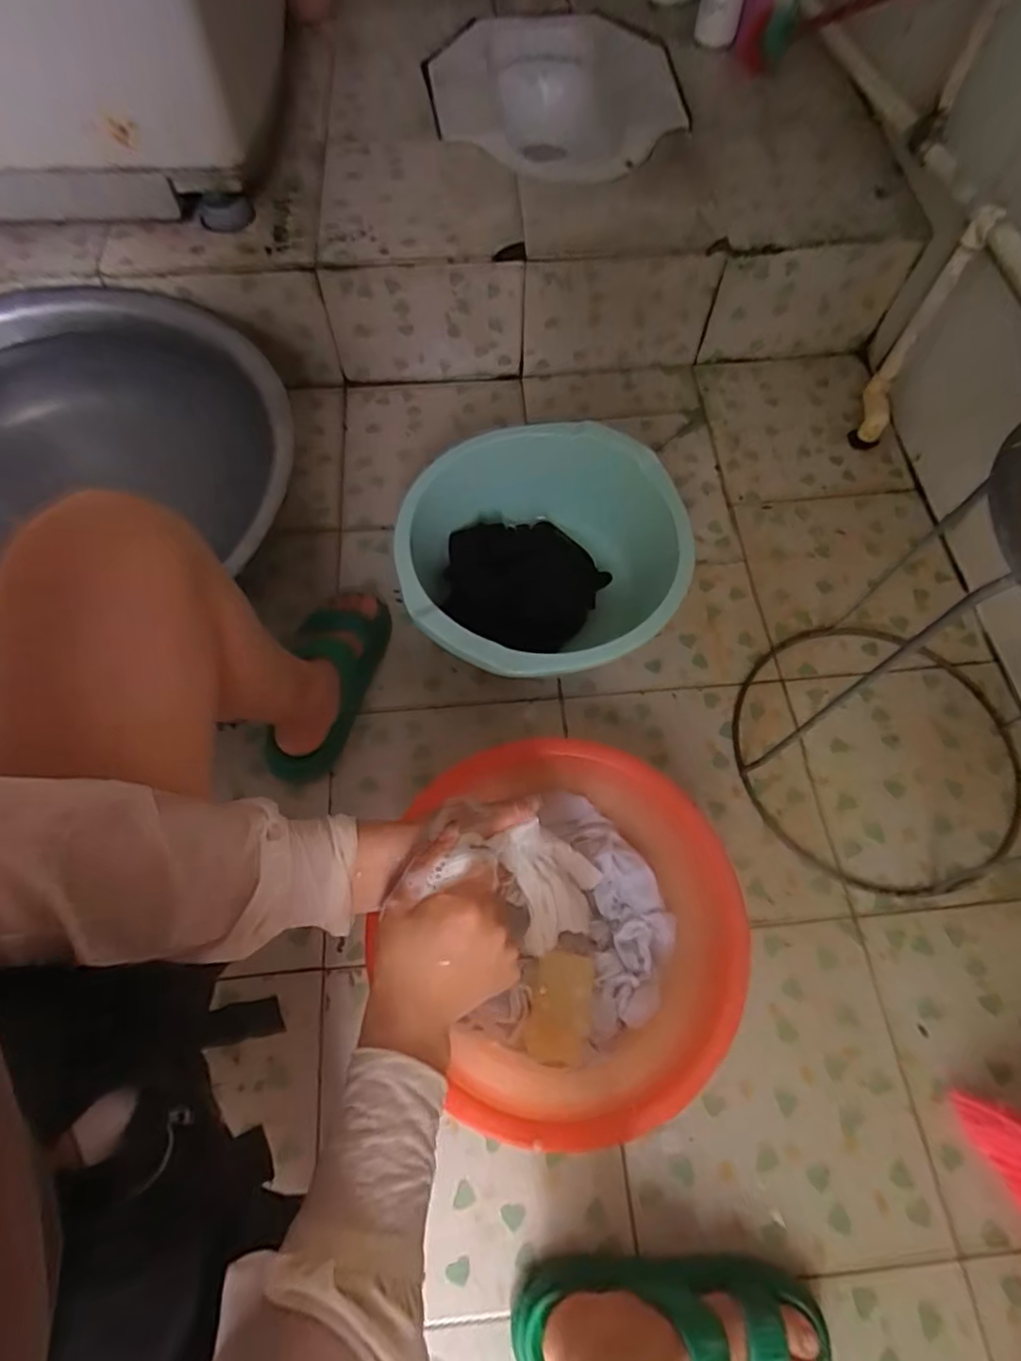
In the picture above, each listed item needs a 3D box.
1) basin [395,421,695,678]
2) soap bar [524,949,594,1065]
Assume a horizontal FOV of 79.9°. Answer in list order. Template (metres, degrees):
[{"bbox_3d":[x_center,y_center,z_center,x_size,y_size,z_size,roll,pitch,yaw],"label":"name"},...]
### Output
[{"bbox_3d":[0.041,-0.149,0.798,0.347,0.175,0.336,0,65,1],"label":"basin"},{"bbox_3d":[0.048,0.325,0.605,0.058,0.017,0.100,9,65,5],"label":"soap bar"}]

